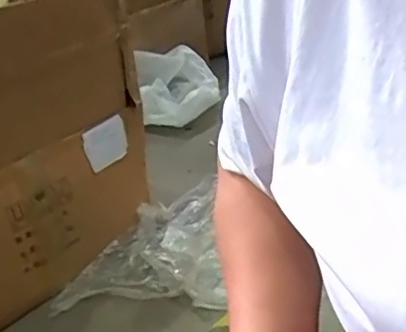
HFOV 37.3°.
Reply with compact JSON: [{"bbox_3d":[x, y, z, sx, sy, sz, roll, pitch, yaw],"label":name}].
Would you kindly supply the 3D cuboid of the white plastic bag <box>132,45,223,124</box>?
[{"bbox_3d":[-0.079,-0.236,1.754,0.217,0.162,0.279,-7,30,-5],"label":"white plastic bag"}]

